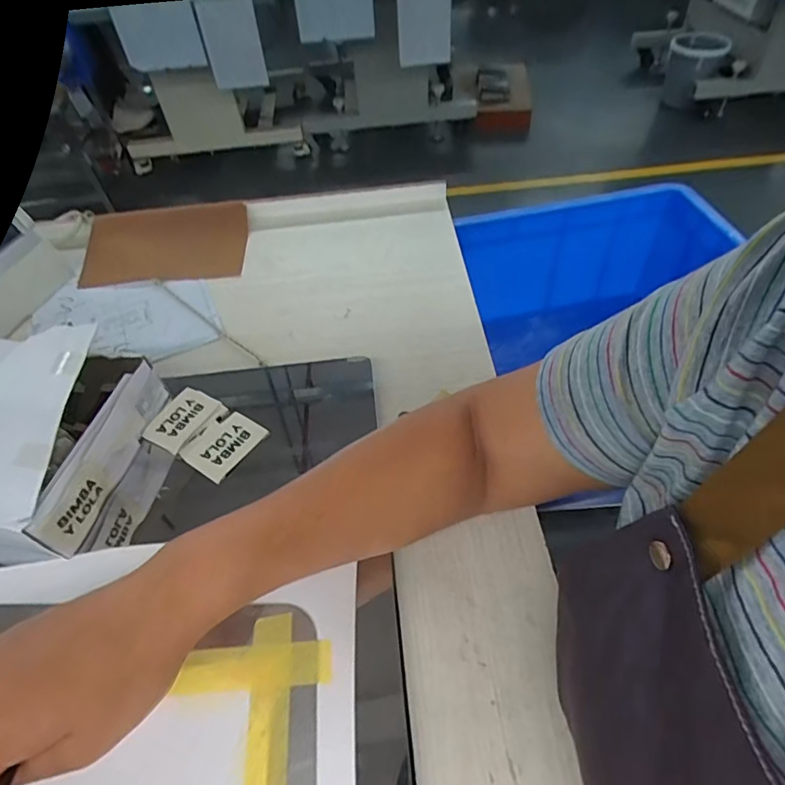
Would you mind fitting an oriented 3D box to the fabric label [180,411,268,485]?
[{"bbox_3d":[-0.140,0.042,0.426,0.047,0.004,0.058,31,62,21],"label":"fabric label"}]

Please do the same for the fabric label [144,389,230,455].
[{"bbox_3d":[-0.179,0.022,0.439,0.043,0.008,0.058,24,57,22],"label":"fabric label"}]

